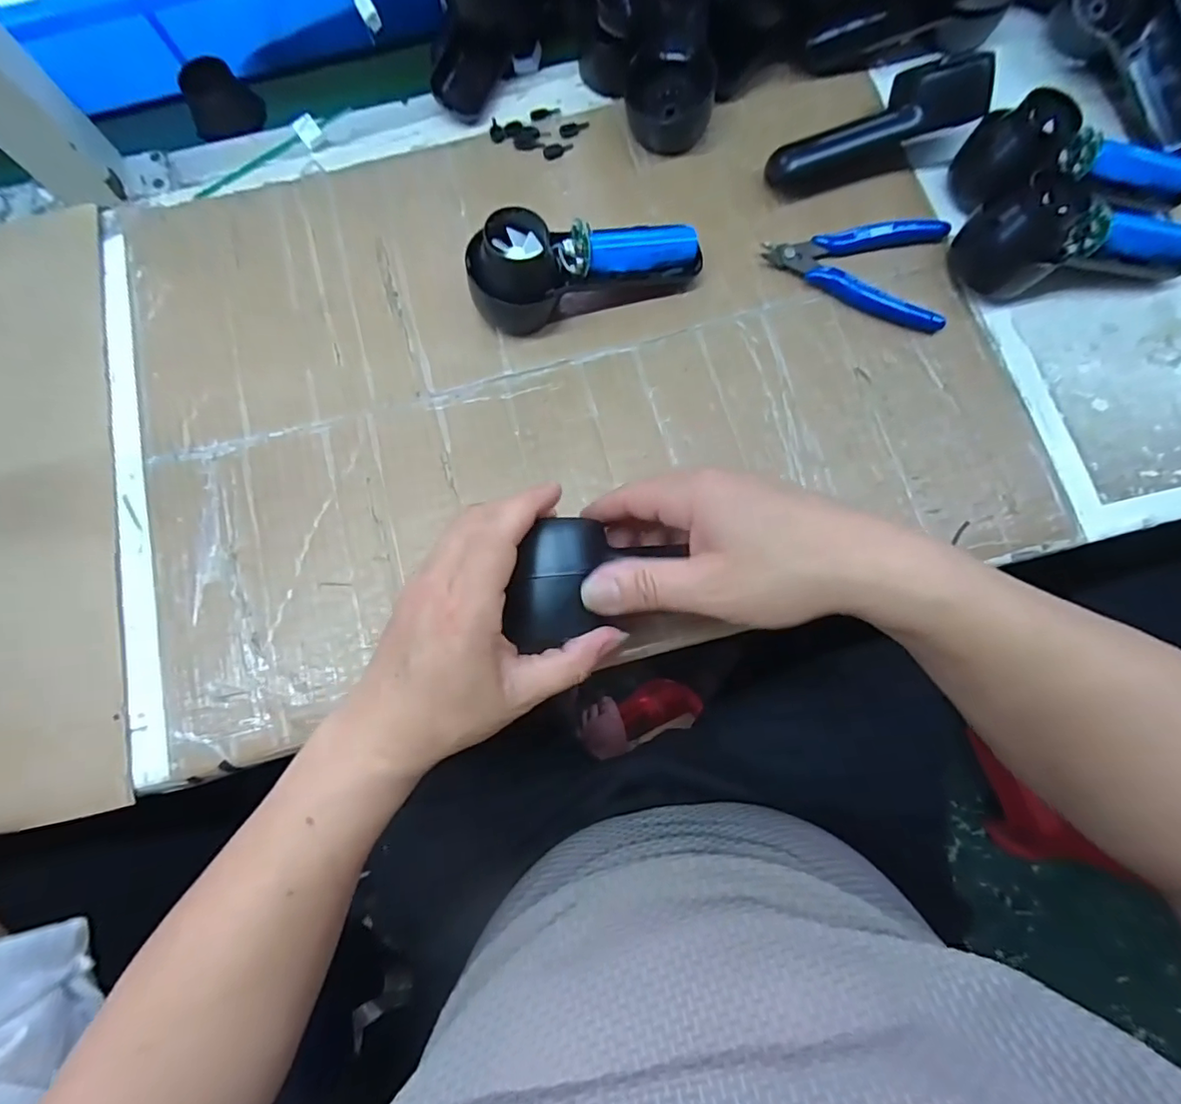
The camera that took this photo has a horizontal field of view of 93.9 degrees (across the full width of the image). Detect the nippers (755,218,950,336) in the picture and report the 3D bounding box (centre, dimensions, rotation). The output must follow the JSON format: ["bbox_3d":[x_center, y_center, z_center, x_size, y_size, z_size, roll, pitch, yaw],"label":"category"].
[{"bbox_3d":[0.177,-0.193,0.368,0.118,0.011,0.076,13,79,4],"label":"nippers"}]

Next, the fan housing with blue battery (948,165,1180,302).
[{"bbox_3d":[0.312,-0.204,0.347,0.135,0.054,0.058,-6,78,0],"label":"fan housing with blue battery"}]

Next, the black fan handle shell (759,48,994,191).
[{"bbox_3d":[0.188,-0.284,0.371,0.141,0.050,0.046,-22,79,-3],"label":"black fan handle shell"}]

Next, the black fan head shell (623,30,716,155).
[{"bbox_3d":[0.054,-0.318,0.382,0.059,0.034,0.065,1,78,2],"label":"black fan head shell"}]

